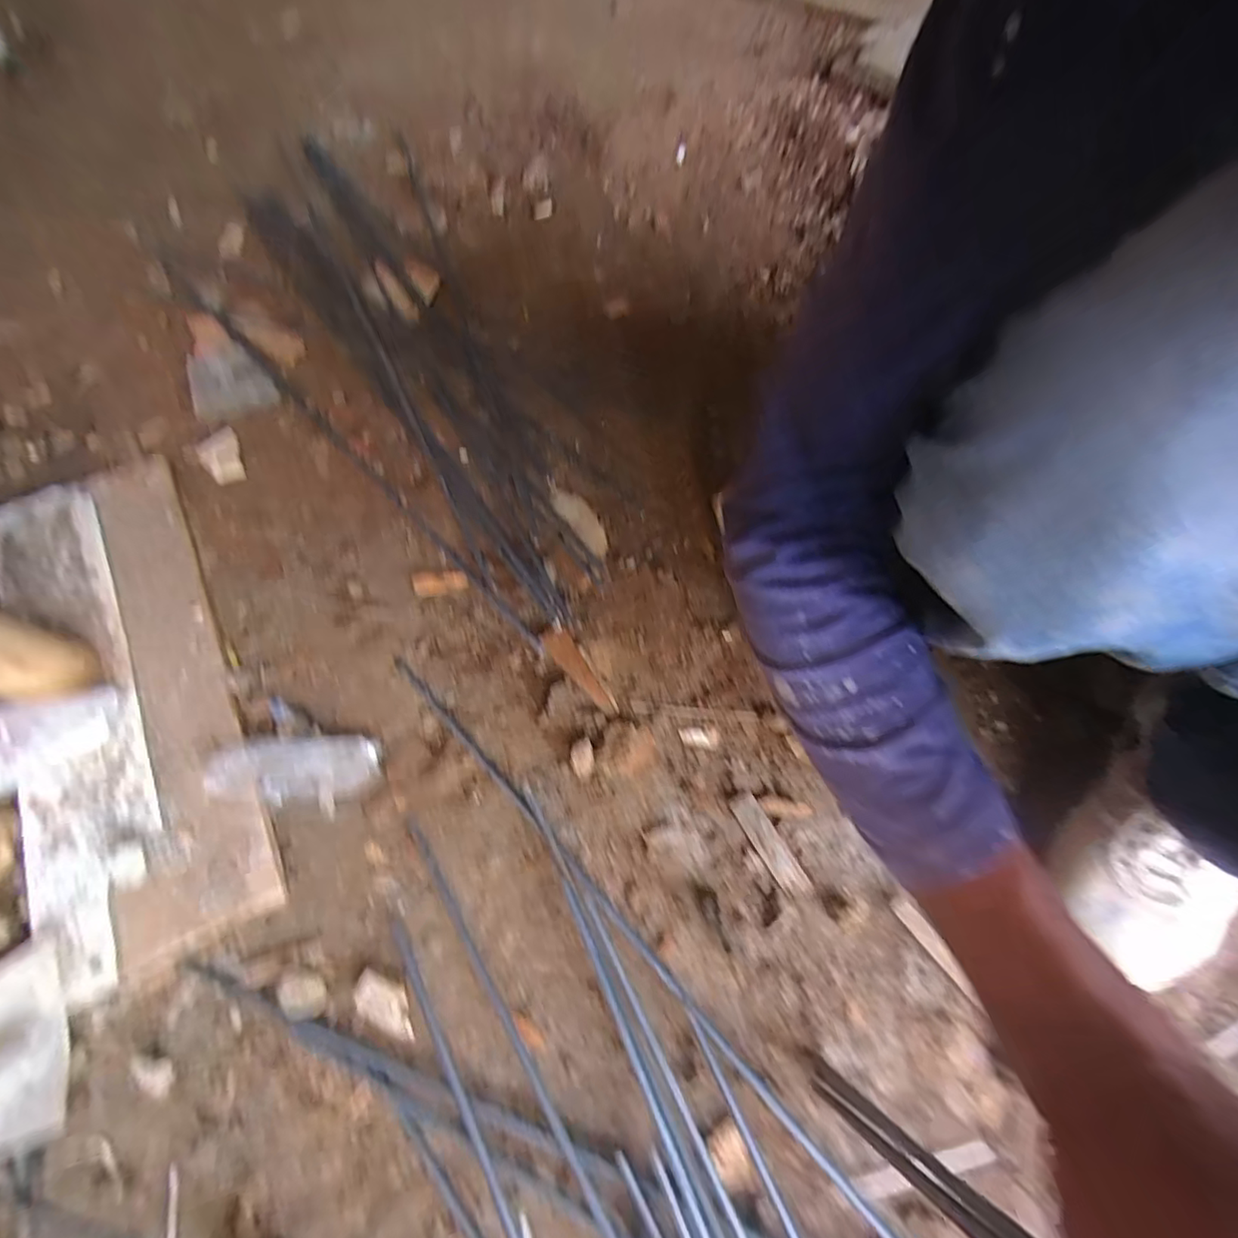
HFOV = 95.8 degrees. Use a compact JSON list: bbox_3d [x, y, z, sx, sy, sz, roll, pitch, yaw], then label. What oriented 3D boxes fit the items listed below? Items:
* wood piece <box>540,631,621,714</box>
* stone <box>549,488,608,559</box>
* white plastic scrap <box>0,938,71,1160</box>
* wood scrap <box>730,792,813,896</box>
[{"bbox_3d":[-0.035,0.047,0.514,0.025,0.006,0.095,-36,71,-16],"label":"wood piece"},{"bbox_3d":[-0.037,-0.101,0.573,0.032,0.009,0.091,-35,70,-16],"label":"stone"},{"bbox_3d":[-0.429,0.298,0.379,0.103,0.018,0.118,-19,67,-10],"label":"white plastic scrap"},{"bbox_3d":[0.123,0.183,0.453,0.023,0.013,0.084,-30,69,-14],"label":"wood scrap"}]

